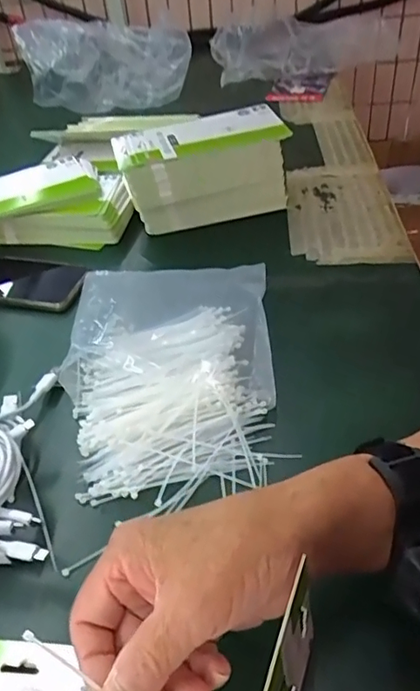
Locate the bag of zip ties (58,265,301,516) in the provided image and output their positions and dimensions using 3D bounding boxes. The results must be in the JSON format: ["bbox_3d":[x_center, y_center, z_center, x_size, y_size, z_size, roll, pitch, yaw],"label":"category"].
[{"bbox_3d":[-0.035,0.009,0.494,0.180,0.039,0.279,-5,42,1],"label":"bag of zip ties"}]

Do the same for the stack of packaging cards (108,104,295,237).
[{"bbox_3d":[-0.008,-0.206,0.648,0.197,0.113,0.100,-7,42,-2],"label":"stack of packaging cards"}]

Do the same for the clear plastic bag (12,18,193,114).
[{"bbox_3d":[-0.178,-0.497,0.952,0.280,0.137,0.101,-14,42,-10],"label":"clear plastic bag"}]

